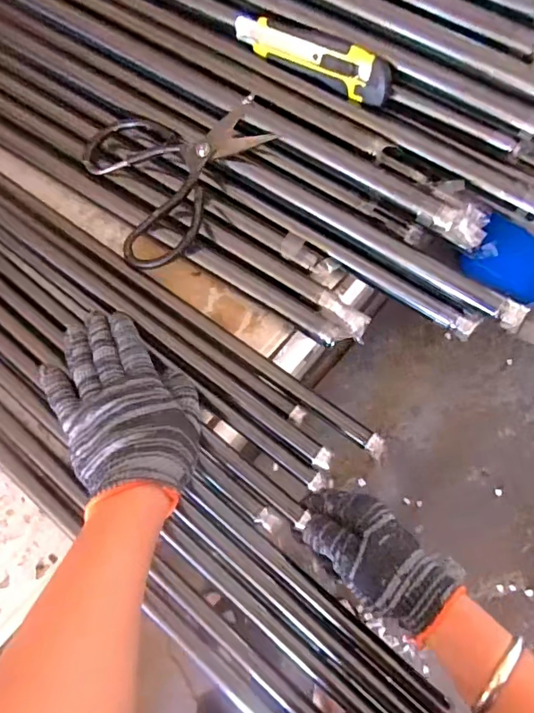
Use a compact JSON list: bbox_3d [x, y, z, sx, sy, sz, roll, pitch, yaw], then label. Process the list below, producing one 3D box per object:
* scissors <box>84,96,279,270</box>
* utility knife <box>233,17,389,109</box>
[{"bbox_3d":[-0.080,-0.179,0.471,0.166,0.023,0.148,-27,79,9],"label":"scissors"},{"bbox_3d":[0.044,-0.284,0.472,0.162,0.036,0.021,32,32,13],"label":"utility knife"}]

